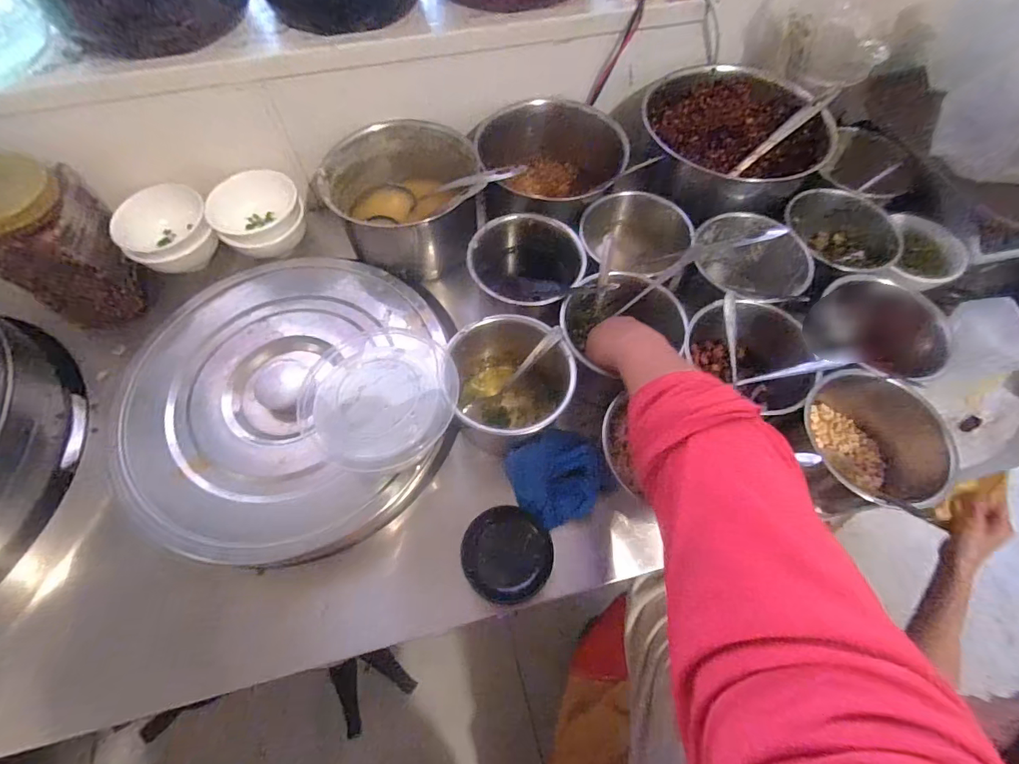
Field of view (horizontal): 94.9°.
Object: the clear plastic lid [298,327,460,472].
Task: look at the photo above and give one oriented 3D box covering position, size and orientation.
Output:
[{"bbox_3d":[-0.125,0.009,0.446,0.137,0.022,0.146,0,63,0],"label":"clear plastic lid"}]

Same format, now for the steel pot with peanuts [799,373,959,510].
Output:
[{"bbox_3d":[0.357,0.064,0.478,0.134,0.093,0.136,0,63,0],"label":"steel pot with peanuts"}]

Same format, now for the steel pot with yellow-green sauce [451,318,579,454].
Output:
[{"bbox_3d":[0.002,0.004,0.516,0.124,0.096,0.135,-10,64,-5],"label":"steel pot with yellow-green sauce"}]

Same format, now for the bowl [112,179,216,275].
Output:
[{"bbox_3d":[-0.464,-0.207,0.633,0.113,0.059,0.120,-32,68,-15],"label":"bowl"}]

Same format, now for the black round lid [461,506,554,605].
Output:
[{"bbox_3d":[-0.002,0.173,0.468,0.087,0.010,0.091,0,80,-3],"label":"black round lid"}]

